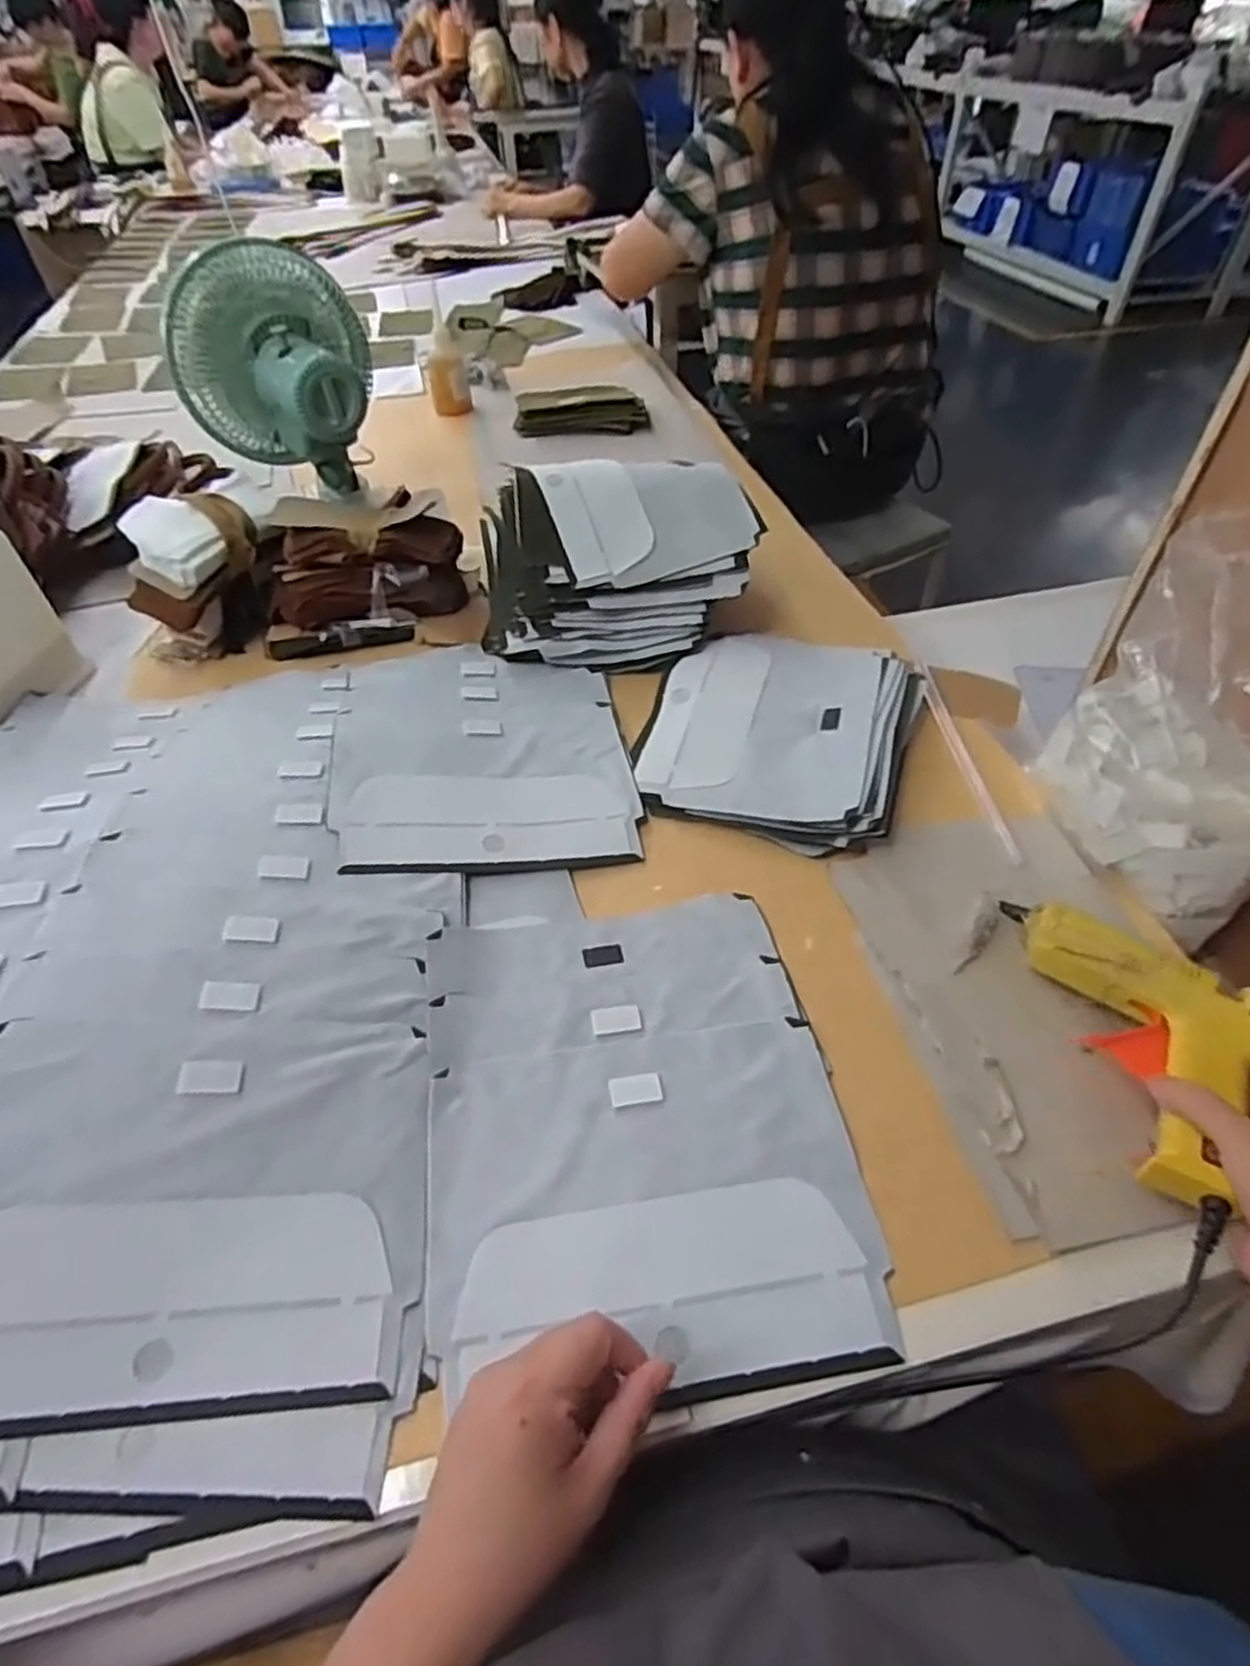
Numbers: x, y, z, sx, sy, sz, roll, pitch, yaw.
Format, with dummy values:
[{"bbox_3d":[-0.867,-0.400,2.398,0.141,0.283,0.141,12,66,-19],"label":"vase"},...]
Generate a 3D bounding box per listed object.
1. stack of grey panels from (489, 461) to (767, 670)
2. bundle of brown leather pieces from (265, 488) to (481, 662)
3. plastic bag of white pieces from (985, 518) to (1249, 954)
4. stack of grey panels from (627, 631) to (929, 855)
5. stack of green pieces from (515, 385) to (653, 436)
[{"bbox_3d":[-0.006,-0.273,0.803,0.276,0.152,0.159,-7,47,-5],"label":"stack of grey panels"},{"bbox_3d":[-0.280,-0.284,0.845,0.223,0.117,0.132,-11,48,-9],"label":"bundle of brown leather pieces"},{"bbox_3d":[0.399,-0.068,0.545,0.118,0.219,0.190,-14,48,-11],"label":"plastic bag of white pieces"},{"bbox_3d":[0.141,-0.098,0.721,0.221,0.031,0.252,14,49,14],"label":"stack of grey panels"},{"bbox_3d":[-0.067,-0.655,1.234,0.209,0.043,0.086,-2,47,0],"label":"stack of green pieces"}]

